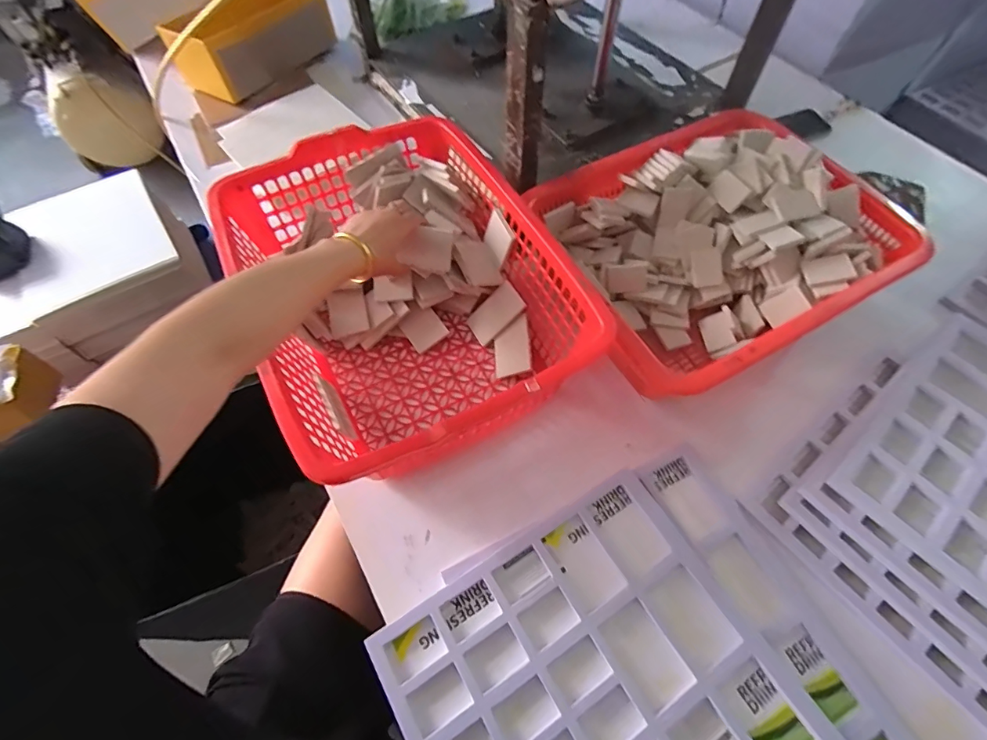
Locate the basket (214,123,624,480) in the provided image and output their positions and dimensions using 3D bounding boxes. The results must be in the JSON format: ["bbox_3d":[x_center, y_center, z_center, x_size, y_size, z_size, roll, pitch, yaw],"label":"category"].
[{"bbox_3d":[-0.116,-0.099,0.611,0.343,0.182,0.467,-27,67,-12],"label":"basket"}]

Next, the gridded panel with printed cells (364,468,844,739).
[{"bbox_3d":[0.126,0.347,0.438,0.351,0.021,0.396,-28,63,-16],"label":"gridded panel with printed cells"}]

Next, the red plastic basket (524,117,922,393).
[{"bbox_3d":[0.297,-0.168,0.663,0.442,0.152,0.362,-26,64,-15],"label":"red plastic basket"}]

